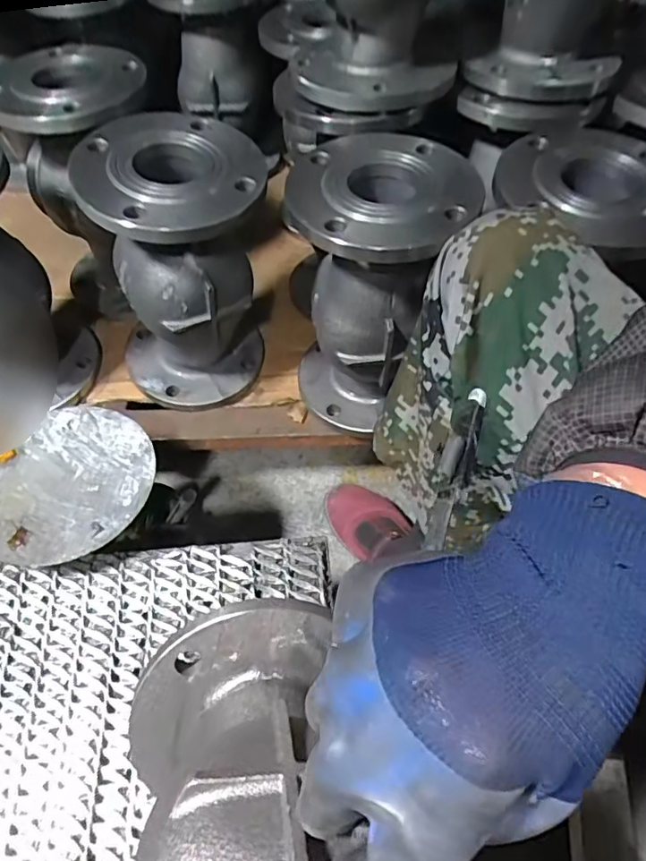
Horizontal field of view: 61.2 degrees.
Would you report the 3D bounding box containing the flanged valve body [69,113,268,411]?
[{"bbox_3d":[-0.147,-0.159,0.597,0.162,0.299,0.152,0,55,0],"label":"flanged valve body"}]

